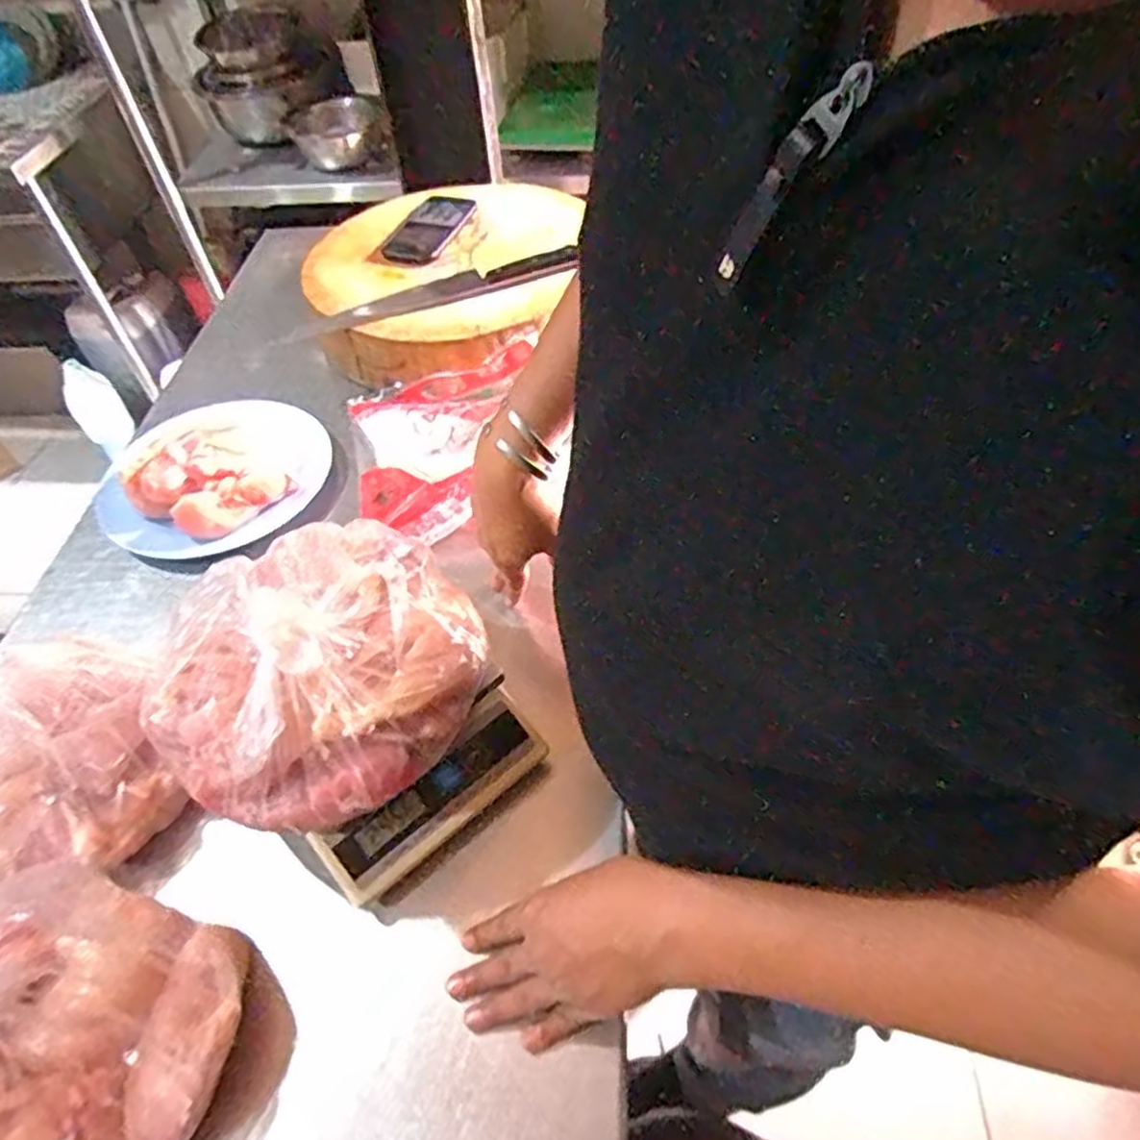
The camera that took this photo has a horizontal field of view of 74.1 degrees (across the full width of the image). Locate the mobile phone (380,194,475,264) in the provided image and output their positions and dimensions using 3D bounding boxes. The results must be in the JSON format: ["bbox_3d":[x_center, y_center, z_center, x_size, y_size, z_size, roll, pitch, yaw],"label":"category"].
[{"bbox_3d":[-0.190,-0.448,0.995,0.079,0.010,0.138,22,64,13],"label":"mobile phone"}]

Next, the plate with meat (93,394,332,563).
[{"bbox_3d":[-0.382,-0.114,0.799,0.211,0.058,0.220,-3,50,3],"label":"plate with meat"}]

